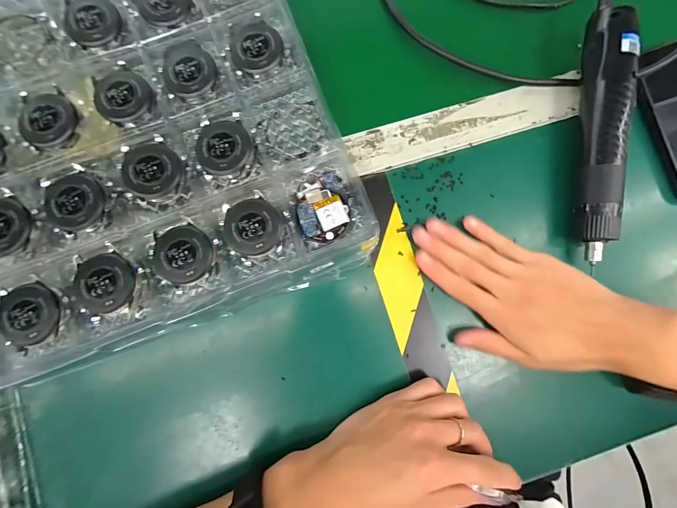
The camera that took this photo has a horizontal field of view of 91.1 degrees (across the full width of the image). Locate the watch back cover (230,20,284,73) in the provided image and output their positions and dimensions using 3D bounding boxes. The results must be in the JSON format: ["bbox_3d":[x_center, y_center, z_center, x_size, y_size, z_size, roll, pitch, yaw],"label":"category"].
[{"bbox_3d":[-0.068,-0.171,0.274,0.041,0.011,0.043,-22,87,-5],"label":"watch back cover"}]

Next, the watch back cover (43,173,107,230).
[{"bbox_3d":[-0.202,-0.040,0.253,0.046,0.007,0.041,21,85,-2],"label":"watch back cover"}]

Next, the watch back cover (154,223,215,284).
[{"bbox_3d":[-0.118,0.000,0.250,0.041,0.008,0.042,-16,87,-4],"label":"watch back cover"}]

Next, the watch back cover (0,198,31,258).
[{"bbox_3d":[-0.255,-0.021,0.246,0.042,0.009,0.043,-2,86,-3],"label":"watch back cover"}]

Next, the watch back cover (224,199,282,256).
[{"bbox_3d":[-0.066,-0.021,0.256,0.043,0.006,0.042,-7,86,-4],"label":"watch back cover"}]

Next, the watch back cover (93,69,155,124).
[{"bbox_3d":[-0.174,-0.129,0.265,0.041,0.006,0.042,-30,88,-5],"label":"watch back cover"}]

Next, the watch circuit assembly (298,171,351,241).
[{"bbox_3d":[-0.012,-0.039,0.262,0.040,0.005,0.056,0,86,-3],"label":"watch circuit assembly"}]

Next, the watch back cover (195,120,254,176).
[{"bbox_3d":[-0.090,-0.084,0.263,0.043,0.009,0.041,-2,86,-3],"label":"watch back cover"}]

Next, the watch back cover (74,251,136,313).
[{"bbox_3d":[-0.175,0.021,0.245,0.044,0.006,0.043,-5,86,-4],"label":"watch back cover"}]

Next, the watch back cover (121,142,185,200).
[{"bbox_3d":[-0.145,-0.066,0.258,0.042,0.010,0.045,-30,88,-5],"label":"watch back cover"}]

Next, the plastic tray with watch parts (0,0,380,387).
[{"bbox_3d":[-0.184,-0.154,0.273,0.313,0.031,0.433,-19,86,-4],"label":"plastic tray with watch parts"}]

